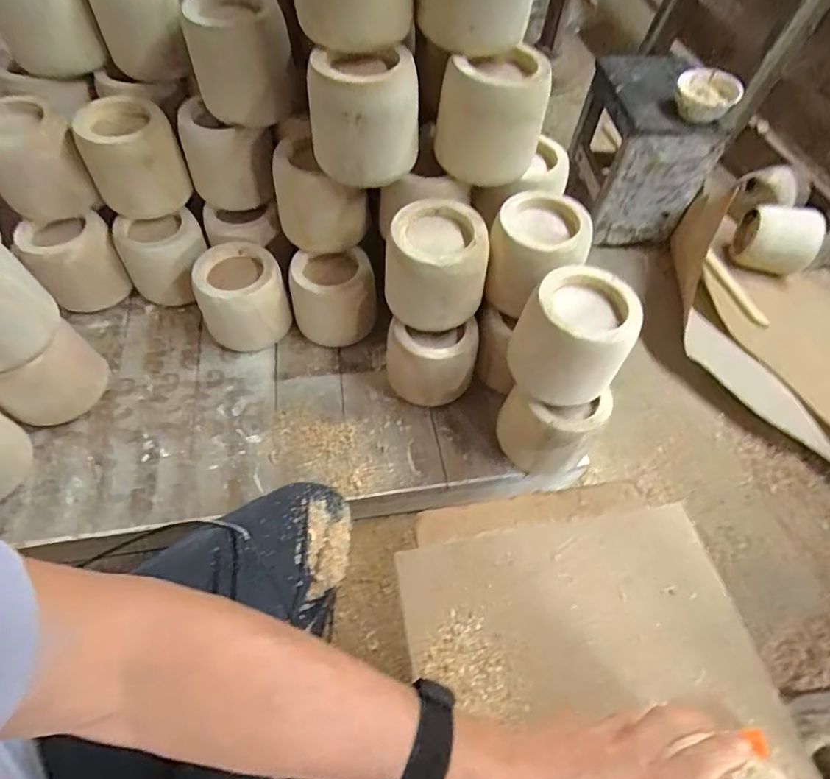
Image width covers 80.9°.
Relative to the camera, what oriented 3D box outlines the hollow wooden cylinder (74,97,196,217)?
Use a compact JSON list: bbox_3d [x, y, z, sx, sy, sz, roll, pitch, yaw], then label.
[{"bbox_3d":[-0.465,-0.380,0.805,0.144,0.125,0.140,-24,63,-16],"label":"hollow wooden cylinder"}]

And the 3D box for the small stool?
[{"bbox_3d":[0.486,-0.522,1.077,0.221,0.285,0.247,-3,59,-5],"label":"small stool"}]

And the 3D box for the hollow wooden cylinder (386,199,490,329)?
[{"bbox_3d":[0.026,-0.165,0.663,0.123,0.127,0.125,1,58,-2],"label":"hollow wooden cylinder"}]

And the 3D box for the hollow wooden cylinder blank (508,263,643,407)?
[{"bbox_3d":[0.193,-0.067,0.606,0.125,0.118,0.127,1,58,-2],"label":"hollow wooden cylinder blank"}]

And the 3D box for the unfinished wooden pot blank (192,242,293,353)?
[{"bbox_3d":[-0.289,-0.158,0.817,0.134,0.135,0.125,-19,61,-14],"label":"unfinished wooden pot blank"}]

